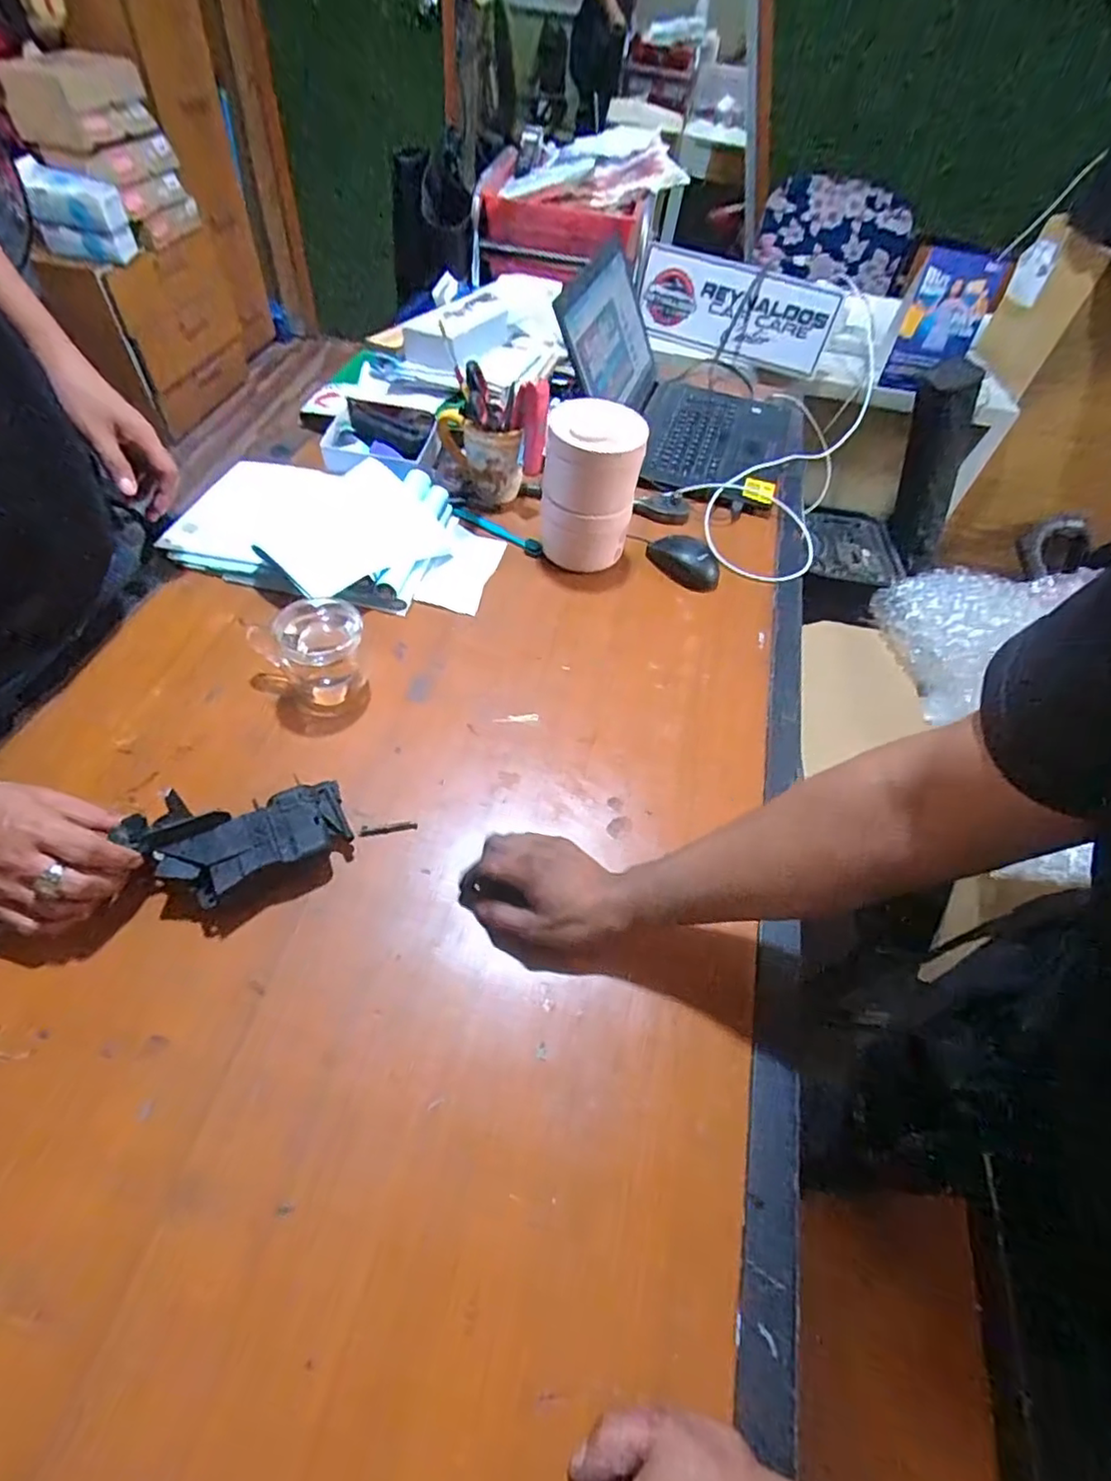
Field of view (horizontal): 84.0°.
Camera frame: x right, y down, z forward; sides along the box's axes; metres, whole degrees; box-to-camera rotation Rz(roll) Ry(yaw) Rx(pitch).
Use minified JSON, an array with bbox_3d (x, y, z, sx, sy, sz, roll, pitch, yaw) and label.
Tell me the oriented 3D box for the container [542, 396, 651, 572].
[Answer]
[{"bbox_3d":[0.044,-0.310,0.763,0.112,0.168,0.101,12,53,4],"label":"container"}]

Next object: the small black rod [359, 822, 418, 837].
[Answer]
[{"bbox_3d":[-0.152,0.080,0.563,0.050,0.006,0.010,-5,54,-11],"label":"small black rod"}]

